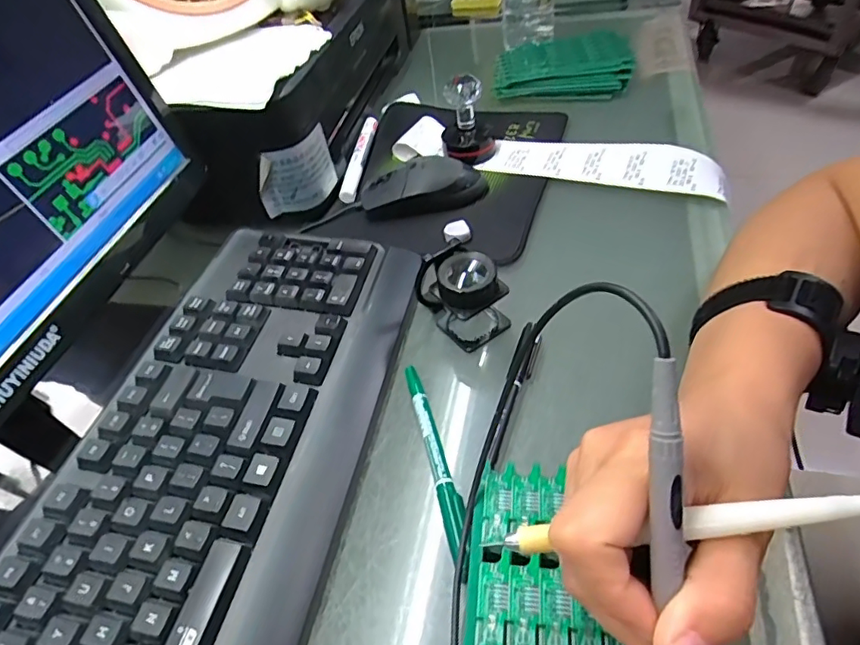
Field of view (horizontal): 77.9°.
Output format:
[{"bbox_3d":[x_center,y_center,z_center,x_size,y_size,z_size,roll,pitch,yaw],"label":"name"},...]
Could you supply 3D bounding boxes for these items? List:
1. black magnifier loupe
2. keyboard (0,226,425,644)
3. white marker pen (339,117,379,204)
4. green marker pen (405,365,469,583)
[{"bbox_3d":[0.021,-0.025,0.368,0.047,0.054,0.064,-29,54,-23],"label":"black magnifier loupe"},{"bbox_3d":[-0.126,0.095,0.295,0.155,0.031,0.428,4,48,11],"label":"keyboard"},{"bbox_3d":[-0.073,-0.170,0.546,0.019,0.016,0.135,0,47,11],"label":"white marker pen"},{"bbox_3d":[0.004,0.077,0.309,0.012,0.013,0.137,-15,46,-3],"label":"green marker pen"}]

